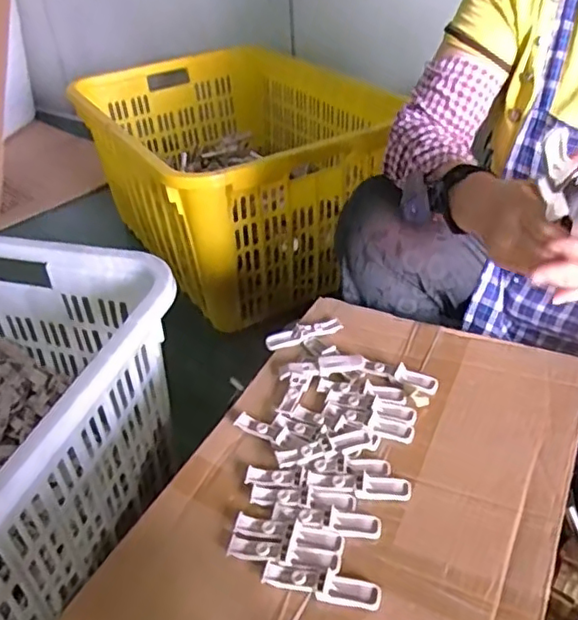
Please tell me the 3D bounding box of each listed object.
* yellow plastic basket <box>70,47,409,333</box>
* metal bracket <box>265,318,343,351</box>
[{"bbox_3d":[-0.106,-0.354,1.521,0.597,0.370,0.814,-22,40,-22],"label":"yellow plastic basket"},{"bbox_3d":[0.019,0.029,0.771,0.099,0.007,0.027,-17,39,-17],"label":"metal bracket"}]

